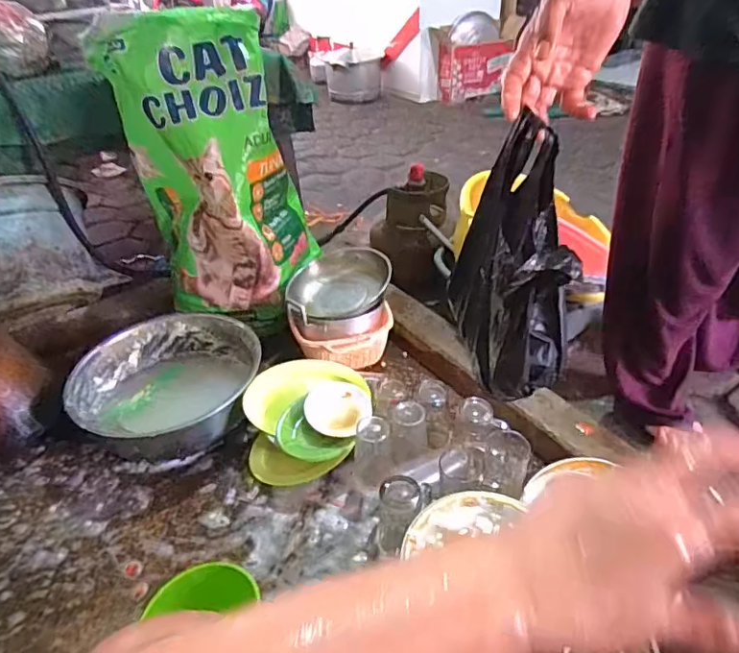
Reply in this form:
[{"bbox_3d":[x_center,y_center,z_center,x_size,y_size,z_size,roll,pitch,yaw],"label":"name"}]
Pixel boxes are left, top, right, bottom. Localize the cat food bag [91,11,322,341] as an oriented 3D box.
[{"bbox_3d":[-0.326,-0.320,1.158,0.340,0.588,0.235,-9,37,-8],"label":"cat food bag"}]

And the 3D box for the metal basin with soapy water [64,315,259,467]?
[{"bbox_3d":[-0.416,0.131,1.145,0.358,0.146,0.332,-2,37,2],"label":"metal basin with soapy water"}]

